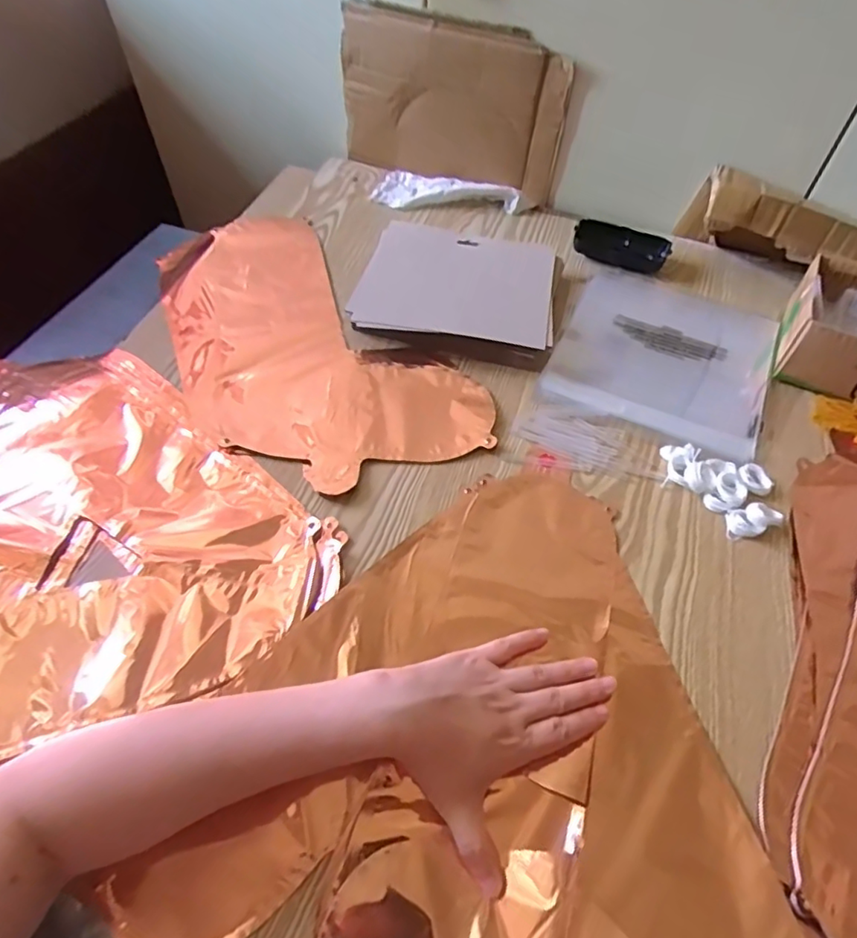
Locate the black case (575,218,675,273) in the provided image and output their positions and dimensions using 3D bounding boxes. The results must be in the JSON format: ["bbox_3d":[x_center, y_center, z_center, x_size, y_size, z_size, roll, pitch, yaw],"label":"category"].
[{"bbox_3d":[0.227,-0.261,0.680,0.108,0.028,0.049,17,55,8],"label":"black case"}]

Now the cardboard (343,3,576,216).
[{"bbox_3d":[0.025,-0.439,0.706,0.277,0.175,0.031,21,55,11],"label":"cardboard"}]

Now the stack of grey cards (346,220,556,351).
[{"bbox_3d":[0.030,-0.204,0.621,0.199,0.036,0.157,6,54,1],"label":"stack of grey cards"}]

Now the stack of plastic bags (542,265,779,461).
[{"bbox_3d":[0.245,-0.123,0.590,0.204,0.011,0.231,23,56,13],"label":"stack of plastic bags"}]

